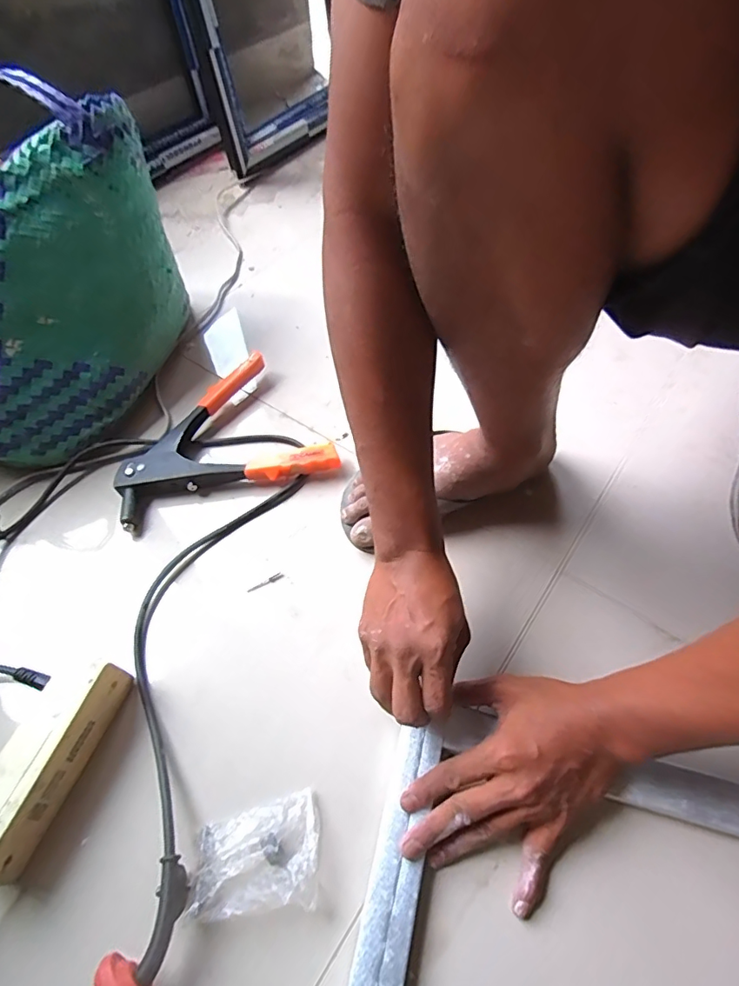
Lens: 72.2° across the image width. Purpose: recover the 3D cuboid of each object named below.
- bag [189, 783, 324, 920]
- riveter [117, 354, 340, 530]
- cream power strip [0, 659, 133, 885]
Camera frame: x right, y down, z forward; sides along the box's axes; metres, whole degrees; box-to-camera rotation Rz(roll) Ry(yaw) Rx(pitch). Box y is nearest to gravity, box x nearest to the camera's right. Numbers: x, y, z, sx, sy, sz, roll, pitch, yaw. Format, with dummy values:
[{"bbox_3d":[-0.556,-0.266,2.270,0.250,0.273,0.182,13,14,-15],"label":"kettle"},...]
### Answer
[{"bbox_3d":[-0.083,0.265,0.374,0.091,0.027,0.068,-6,57,-3],"label":"bag"},{"bbox_3d":[-0.179,-0.069,0.597,0.231,0.035,0.182,-19,57,-9],"label":"riveter"},{"bbox_3d":[-0.253,0.210,0.397,0.041,0.060,0.155,16,58,14],"label":"cream power strip"}]

